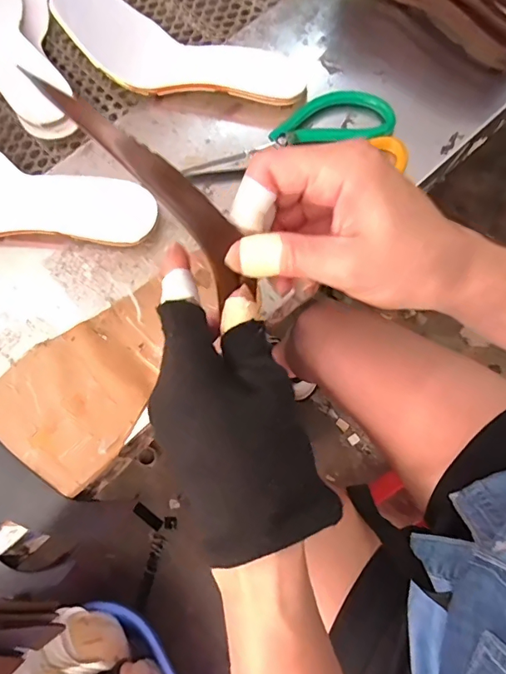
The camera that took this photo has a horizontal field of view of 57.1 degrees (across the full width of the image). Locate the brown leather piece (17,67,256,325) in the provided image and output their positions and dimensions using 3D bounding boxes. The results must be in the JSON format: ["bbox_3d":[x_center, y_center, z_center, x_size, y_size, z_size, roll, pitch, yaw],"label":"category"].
[{"bbox_3d":[-0.039,-0.062,0.200,0.031,0.119,0.005,-28,29,17],"label":"brown leather piece"}]

